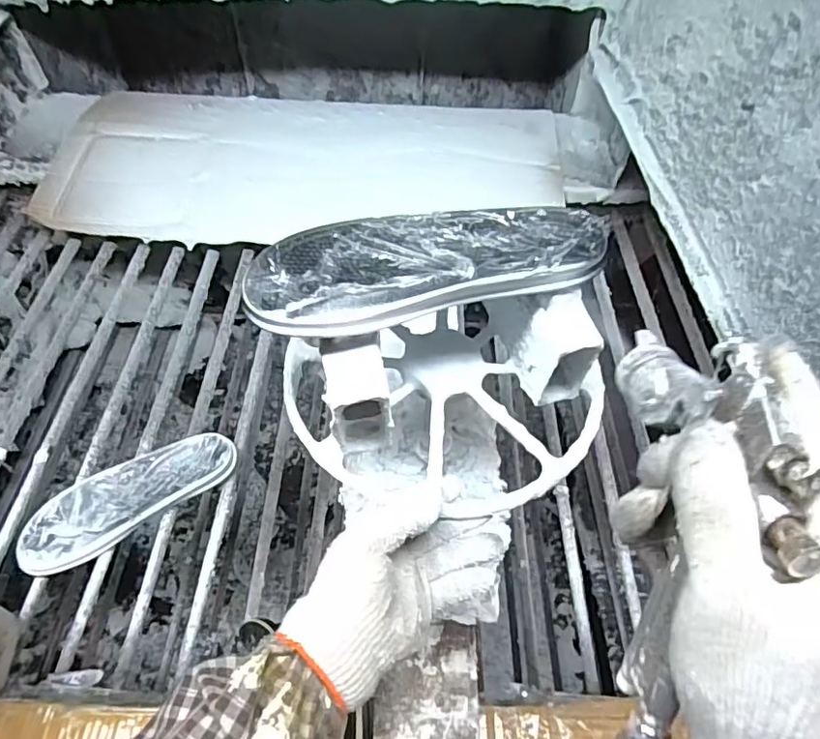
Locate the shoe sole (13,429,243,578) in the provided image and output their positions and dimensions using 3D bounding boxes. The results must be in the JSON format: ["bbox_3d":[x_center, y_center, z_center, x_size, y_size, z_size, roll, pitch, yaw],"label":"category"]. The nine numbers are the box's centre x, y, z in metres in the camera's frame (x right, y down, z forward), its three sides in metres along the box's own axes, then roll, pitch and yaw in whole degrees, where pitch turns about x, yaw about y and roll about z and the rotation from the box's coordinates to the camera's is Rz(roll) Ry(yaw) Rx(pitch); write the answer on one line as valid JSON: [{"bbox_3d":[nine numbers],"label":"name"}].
[{"bbox_3d":[-0.361,0.159,0.726,0.262,0.018,0.101,-30,60,-21],"label":"shoe sole"}]

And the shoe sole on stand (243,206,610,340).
[{"bbox_3d":[0.014,-0.085,0.420,0.264,0.019,0.098,-14,56,-11],"label":"shoe sole on stand"}]

